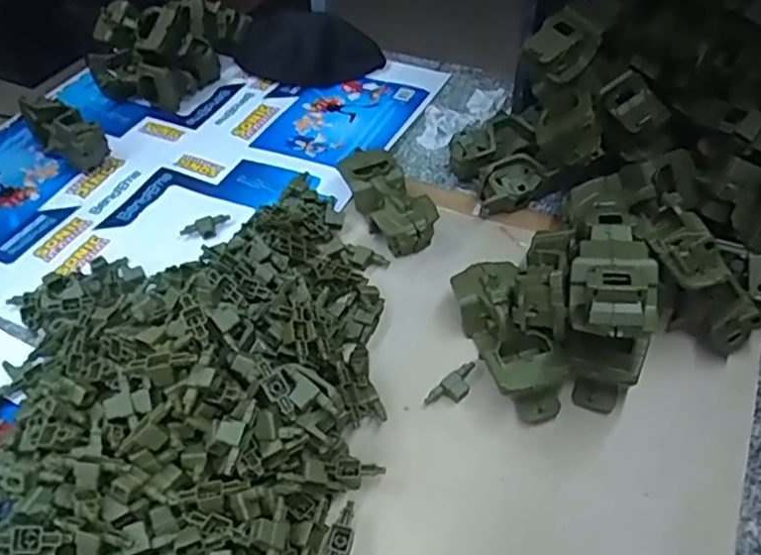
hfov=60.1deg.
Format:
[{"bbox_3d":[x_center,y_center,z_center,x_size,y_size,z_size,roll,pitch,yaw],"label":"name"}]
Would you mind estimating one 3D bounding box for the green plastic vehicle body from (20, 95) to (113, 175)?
[{"bbox_3d":[-0.457,-0.207,0.950,0.160,0.076,0.059,34,57,27],"label":"green plastic vehicle body"}]

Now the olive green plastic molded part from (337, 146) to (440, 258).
[{"bbox_3d":[0.008,-0.099,0.858,0.073,0.070,0.166,-23,51,-18],"label":"olive green plastic molded part"}]

